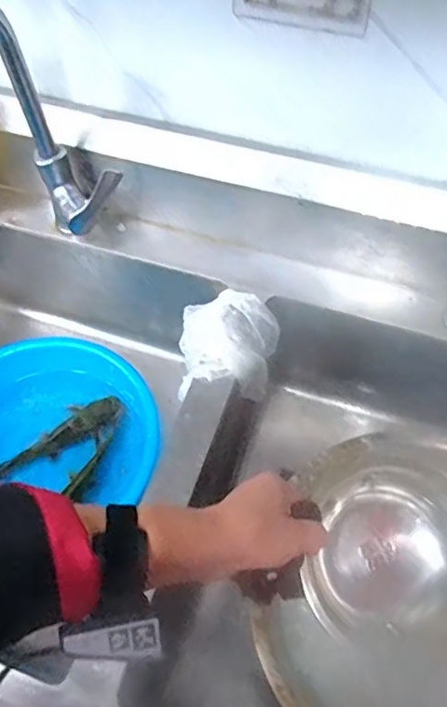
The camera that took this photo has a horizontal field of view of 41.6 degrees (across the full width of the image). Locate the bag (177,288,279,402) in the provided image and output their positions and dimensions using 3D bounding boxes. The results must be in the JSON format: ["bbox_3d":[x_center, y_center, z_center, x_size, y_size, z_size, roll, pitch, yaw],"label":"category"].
[{"bbox_3d":[0.006,-0.016,0.775,0.124,0.062,0.138,1,59,2],"label":"bag"}]

